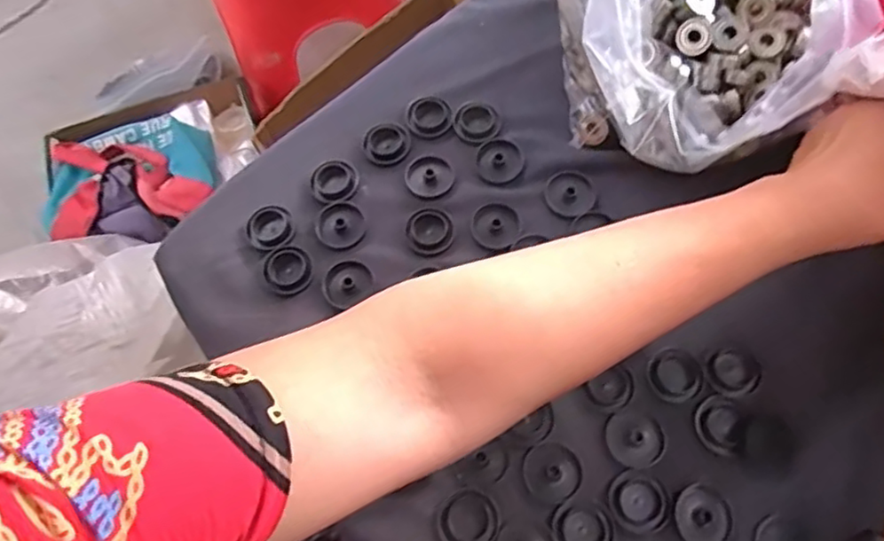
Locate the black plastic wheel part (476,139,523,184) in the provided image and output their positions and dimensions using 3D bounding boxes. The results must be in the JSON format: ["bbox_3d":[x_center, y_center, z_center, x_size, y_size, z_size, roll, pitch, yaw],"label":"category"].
[{"bbox_3d":[0.040,-0.077,0.447,0.030,0.004,0.035,-4,67,1],"label":"black plastic wheel part"}]

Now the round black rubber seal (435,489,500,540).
[{"bbox_3d":[0.014,0.142,0.361,0.034,0.004,0.033,-1,67,2],"label":"round black rubber seal"}]

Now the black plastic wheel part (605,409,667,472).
[{"bbox_3d":[0.112,0.098,0.373,0.032,0.004,0.033,-1,67,2],"label":"black plastic wheel part"}]

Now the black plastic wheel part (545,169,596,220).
[{"bbox_3d":[0.087,-0.052,0.436,0.032,0.005,0.037,-7,67,0],"label":"black plastic wheel part"}]

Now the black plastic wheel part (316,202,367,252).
[{"bbox_3d":[-0.068,-0.029,0.435,0.032,0.006,0.034,-1,67,2],"label":"black plastic wheel part"}]

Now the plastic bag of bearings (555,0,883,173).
[{"bbox_3d":[0.155,-0.174,0.388,0.156,0.179,0.205,5,68,5],"label":"plastic bag of bearings"}]

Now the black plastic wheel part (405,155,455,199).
[{"bbox_3d":[-0.009,-0.065,0.447,0.032,0.004,0.033,-1,67,2],"label":"black plastic wheel part"}]

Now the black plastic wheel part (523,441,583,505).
[{"bbox_3d":[0.063,0.116,0.368,0.032,0.004,0.032,-1,67,2],"label":"black plastic wheel part"}]

